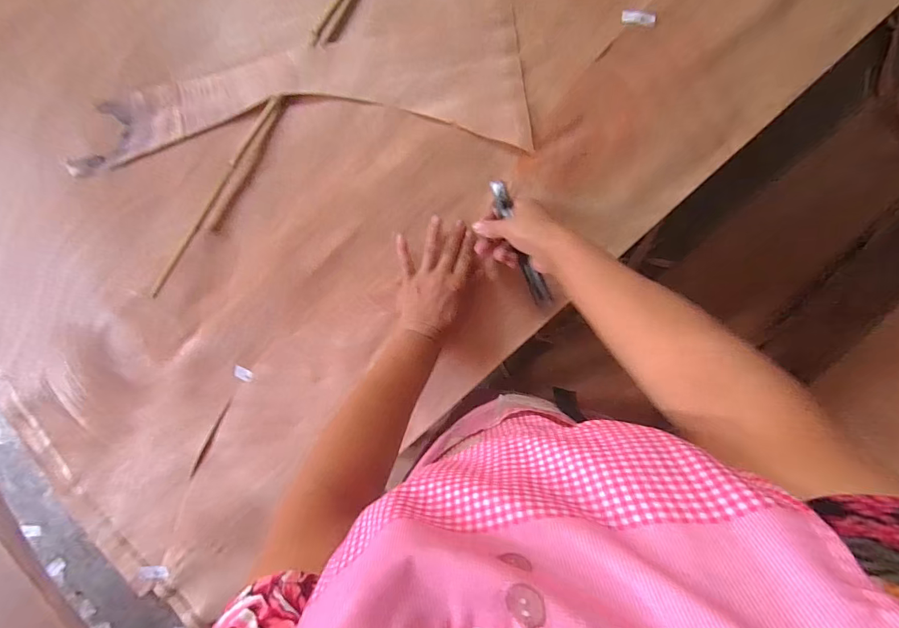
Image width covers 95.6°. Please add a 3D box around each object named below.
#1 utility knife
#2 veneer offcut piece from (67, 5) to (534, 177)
[{"bbox_3d":[0.084,-0.083,0.480,0.020,0.022,0.158,-22,89,2],"label":"utility knife"},{"bbox_3d":[-0.185,-0.281,0.516,0.561,0.011,0.161,-2,89,4],"label":"veneer offcut piece"}]

